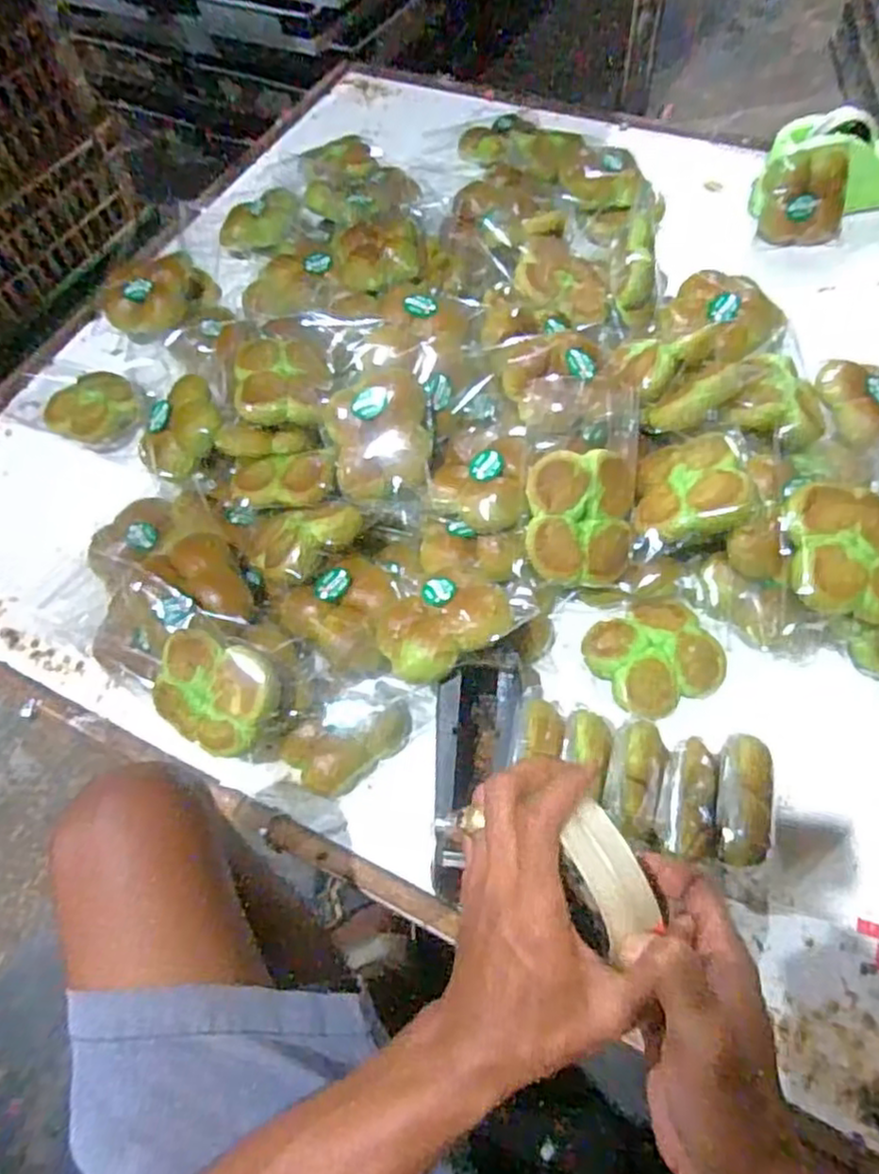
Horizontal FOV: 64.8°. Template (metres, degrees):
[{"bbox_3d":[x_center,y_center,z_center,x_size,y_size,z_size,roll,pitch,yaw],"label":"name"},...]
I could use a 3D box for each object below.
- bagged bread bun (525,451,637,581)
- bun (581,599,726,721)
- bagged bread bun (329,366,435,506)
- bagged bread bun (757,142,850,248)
[{"bbox_3d":[0.134,-0.067,0.669,0.102,0.043,0.124,1,100,-5],"label":"bagged bread bun"},{"bbox_3d":[0.207,0.069,0.670,0.116,0.045,0.103,-20,61,-6],"label":"bun"},{"bbox_3d":[-0.058,-0.146,0.686,0.095,0.051,0.136,-12,60,-2],"label":"bagged bread bun"},{"bbox_3d":[0.490,-0.529,0.936,0.109,0.117,0.067,1,38,13],"label":"bagged bread bun"}]

